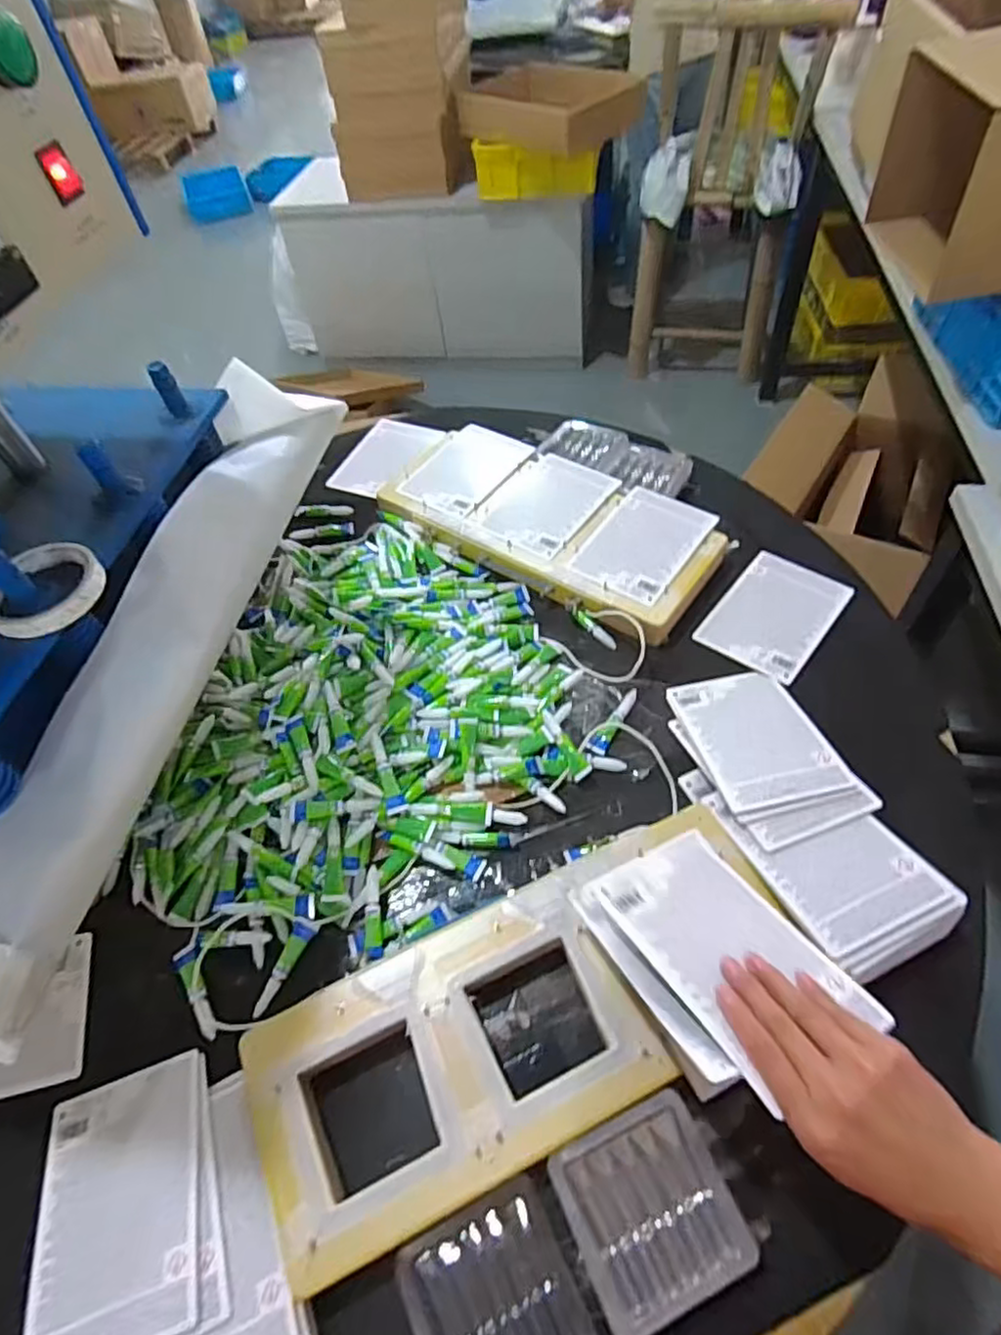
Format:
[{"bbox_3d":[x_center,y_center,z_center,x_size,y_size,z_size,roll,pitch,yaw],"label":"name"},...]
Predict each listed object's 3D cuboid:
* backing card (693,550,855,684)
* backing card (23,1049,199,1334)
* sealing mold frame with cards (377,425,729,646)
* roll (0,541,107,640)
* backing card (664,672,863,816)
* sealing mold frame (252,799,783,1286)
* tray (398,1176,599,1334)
[{"bbox_3d":[0.315,-0.062,0.761,0.115,0.009,0.165,32,62,26],"label":"backing card"},{"bbox_3d":[-0.273,0.385,0.477,0.114,0.008,0.169,-20,45,-6],"label":"backing card"},{"bbox_3d":[0.061,-0.191,0.851,0.429,0.041,0.207,28,61,24],"label":"sealing mold frame with cards"},{"bbox_3d":[-0.365,-0.062,0.531,0.090,0.020,0.090,-3,53,4],"label":"roll"},{"bbox_3d":[0.247,0.064,0.652,0.113,0.006,0.168,-12,40,-3],"label":"backing card"},{"bbox_3d":[0.025,0.270,0.518,0.419,0.037,0.173,-23,54,-11],"label":"sealing mold frame"},{"bbox_3d":[-0.002,0.414,0.430,0.101,0.021,0.104,-24,55,-12],"label":"tray"}]

